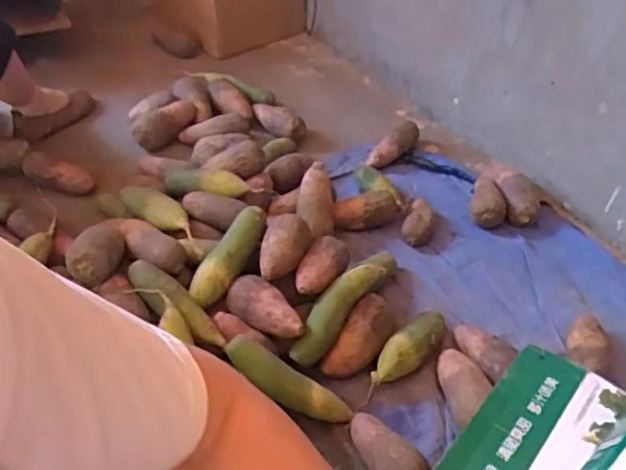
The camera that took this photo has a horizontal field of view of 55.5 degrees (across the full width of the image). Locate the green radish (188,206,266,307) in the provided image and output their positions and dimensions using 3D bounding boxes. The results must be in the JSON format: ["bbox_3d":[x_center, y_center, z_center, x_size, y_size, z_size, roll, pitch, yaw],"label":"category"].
[{"bbox_3d":[-0.140,0.032,1.006,0.059,0.047,0.194,23,65,18],"label":"green radish"}]

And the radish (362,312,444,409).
[{"bbox_3d":[0.156,0.200,1.004,0.059,0.065,0.212,36,50,29],"label":"radish"}]

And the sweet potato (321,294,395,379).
[{"bbox_3d":[0.084,0.170,0.997,0.069,0.066,0.158,26,46,21],"label":"sweet potato"}]

